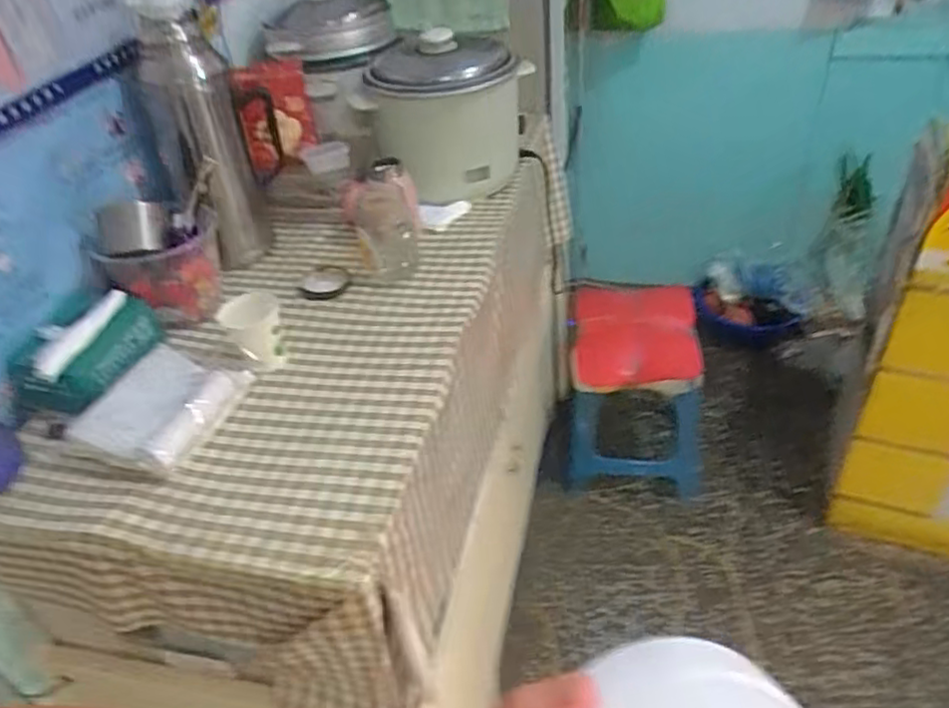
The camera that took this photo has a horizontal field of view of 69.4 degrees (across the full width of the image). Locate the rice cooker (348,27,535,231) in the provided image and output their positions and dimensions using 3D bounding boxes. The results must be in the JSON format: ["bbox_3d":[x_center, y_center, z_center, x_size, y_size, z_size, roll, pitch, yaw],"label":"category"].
[{"bbox_3d":[-0.064,-0.406,1.178,0.219,0.249,0.264,-22,41,-18],"label":"rice cooker"}]

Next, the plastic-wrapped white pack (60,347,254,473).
[{"bbox_3d":[-0.364,0.057,0.815,0.146,0.043,0.170,9,41,20],"label":"plastic-wrapped white pack"}]

